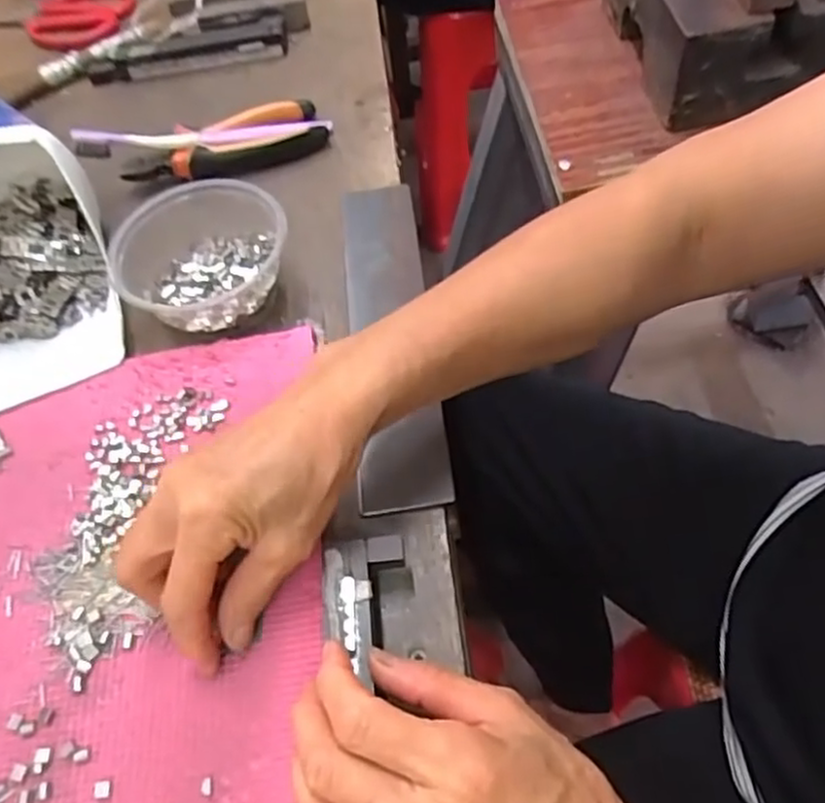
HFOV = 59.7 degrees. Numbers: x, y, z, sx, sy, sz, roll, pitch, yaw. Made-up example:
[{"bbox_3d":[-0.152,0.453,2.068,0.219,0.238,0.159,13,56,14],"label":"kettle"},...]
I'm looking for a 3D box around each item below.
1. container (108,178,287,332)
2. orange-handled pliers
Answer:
[{"bbox_3d":[-0.133,-0.090,0.451,0.113,0.048,0.097,-13,56,-1],"label":"container"},{"bbox_3d":[-0.139,-0.191,0.539,0.147,0.025,0.048,-23,56,-6],"label":"orange-handled pliers"}]

